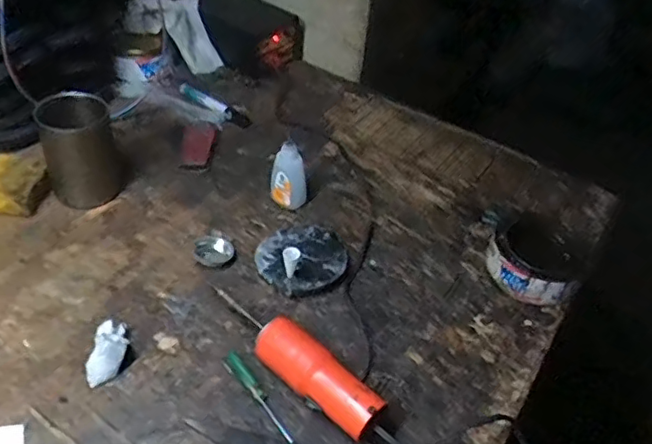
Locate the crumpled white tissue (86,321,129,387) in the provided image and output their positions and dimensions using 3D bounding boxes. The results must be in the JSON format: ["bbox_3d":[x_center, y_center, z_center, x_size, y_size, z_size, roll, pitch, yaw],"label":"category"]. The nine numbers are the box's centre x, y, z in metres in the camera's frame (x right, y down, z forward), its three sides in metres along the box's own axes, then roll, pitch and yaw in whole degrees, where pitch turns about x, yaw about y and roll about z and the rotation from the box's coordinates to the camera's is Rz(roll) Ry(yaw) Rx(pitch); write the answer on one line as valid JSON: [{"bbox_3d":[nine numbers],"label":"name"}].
[{"bbox_3d":[-0.194,0.115,0.532,0.033,0.027,0.058,0,42,-7],"label":"crumpled white tissue"}]

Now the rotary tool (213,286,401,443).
[{"bbox_3d":[-0.028,0.123,0.530,0.211,0.045,0.040,34,49,28],"label":"rotary tool"}]

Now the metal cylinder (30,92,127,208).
[{"bbox_3d":[-0.278,-0.083,0.678,0.083,0.121,0.065,-12,45,-19],"label":"metal cylinder"}]

